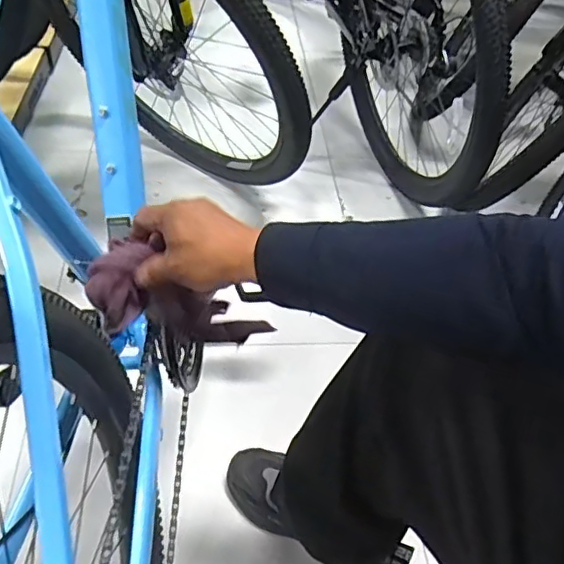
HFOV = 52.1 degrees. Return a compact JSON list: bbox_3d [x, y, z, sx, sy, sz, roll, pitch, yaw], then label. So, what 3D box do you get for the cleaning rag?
[{"bbox_3d":[-0.103,0.024,0.577,0.179,0.072,0.057,24,44,-16],"label":"cleaning rag"}]

